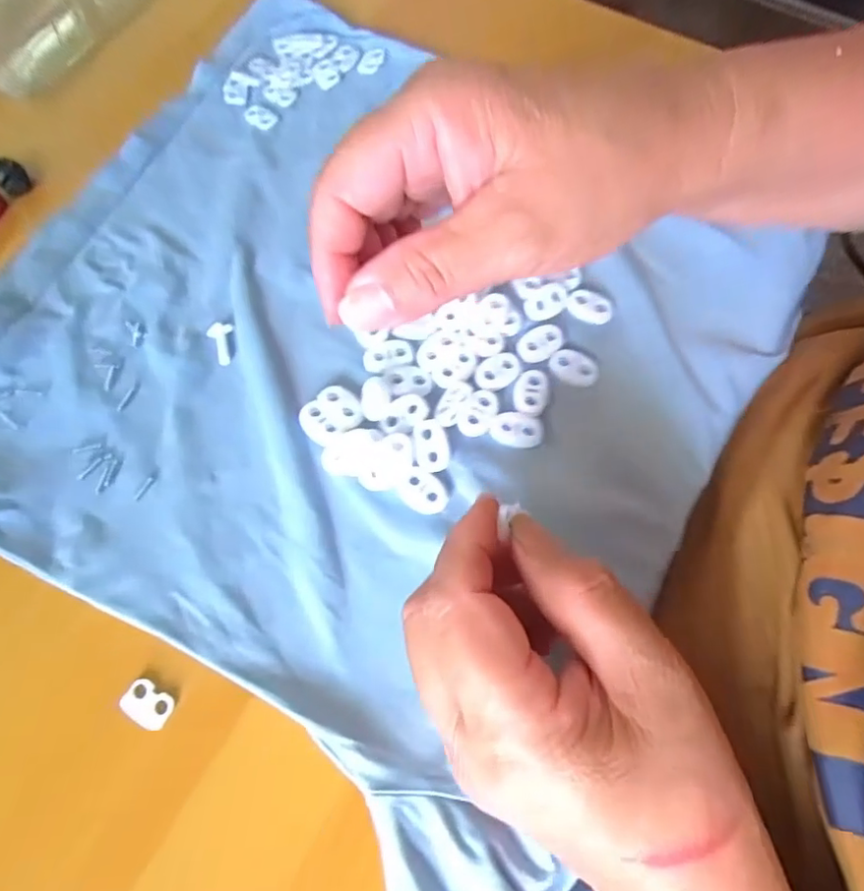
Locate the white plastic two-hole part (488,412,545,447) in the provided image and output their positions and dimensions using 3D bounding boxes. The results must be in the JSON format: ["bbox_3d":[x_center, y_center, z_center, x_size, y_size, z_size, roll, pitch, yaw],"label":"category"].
[{"bbox_3d":[0.037,-0.007,0.251,0.023,0.004,0.014,13,69,4],"label":"white plastic two-hole part"}]

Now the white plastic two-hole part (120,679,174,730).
[{"bbox_3d":[-0.105,0.095,0.212,0.019,0.004,0.012,30,71,10],"label":"white plastic two-hole part"}]

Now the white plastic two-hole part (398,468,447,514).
[{"bbox_3d":[-0.004,0.019,0.240,0.022,0.004,0.015,40,73,13],"label":"white plastic two-hole part"}]

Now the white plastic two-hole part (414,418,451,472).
[{"bbox_3d":[0.000,0.000,0.245,0.014,0.004,0.022,-7,69,-4],"label":"white plastic two-hole part"}]

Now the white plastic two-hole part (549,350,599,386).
[{"bbox_3d":[0.065,-0.036,0.262,0.022,0.004,0.015,20,70,6],"label":"white plastic two-hole part"}]

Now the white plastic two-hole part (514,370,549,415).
[{"bbox_3d":[0.044,-0.024,0.256,0.015,0.004,0.021,12,69,3],"label":"white plastic two-hole part"}]

